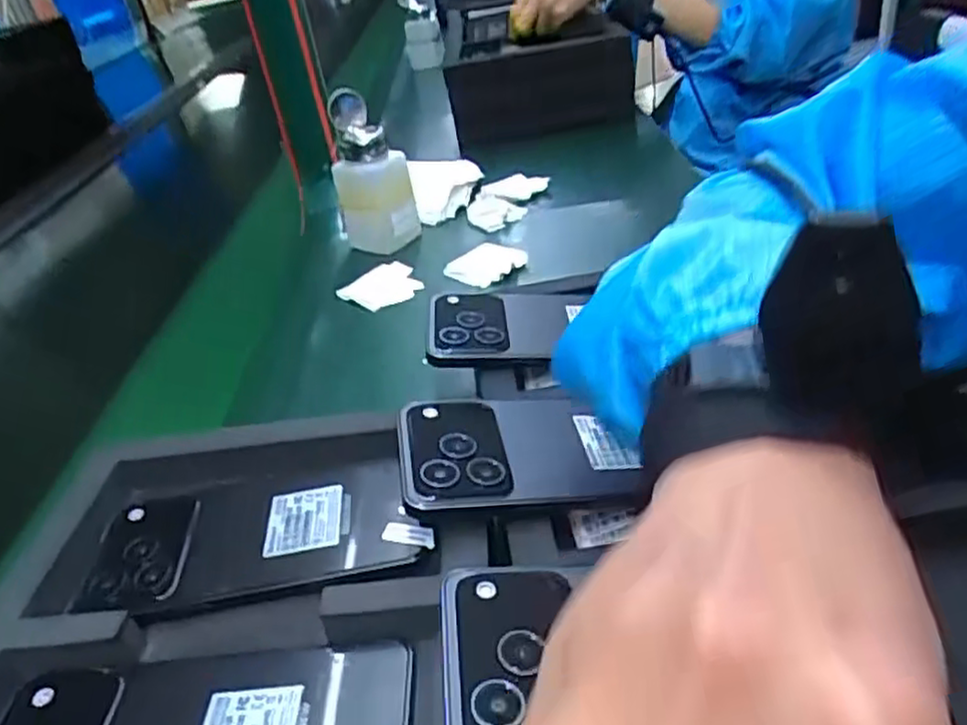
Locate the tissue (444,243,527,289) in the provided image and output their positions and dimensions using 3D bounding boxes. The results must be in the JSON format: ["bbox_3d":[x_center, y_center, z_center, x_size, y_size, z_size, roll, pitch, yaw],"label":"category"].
[{"bbox_3d":[0.003,-0.080,0.589,0.051,0.019,0.046,22,45,41],"label":"tissue"}]

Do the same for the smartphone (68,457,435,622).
[{"bbox_3d":[-0.108,0.078,0.353,0.157,0.010,0.087,-11,32,-1],"label":"smartphone"}]

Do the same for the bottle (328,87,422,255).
[{"bbox_3d":[-0.097,-0.165,0.629,0.059,0.133,0.053,-20,34,-15],"label":"bottle"}]

